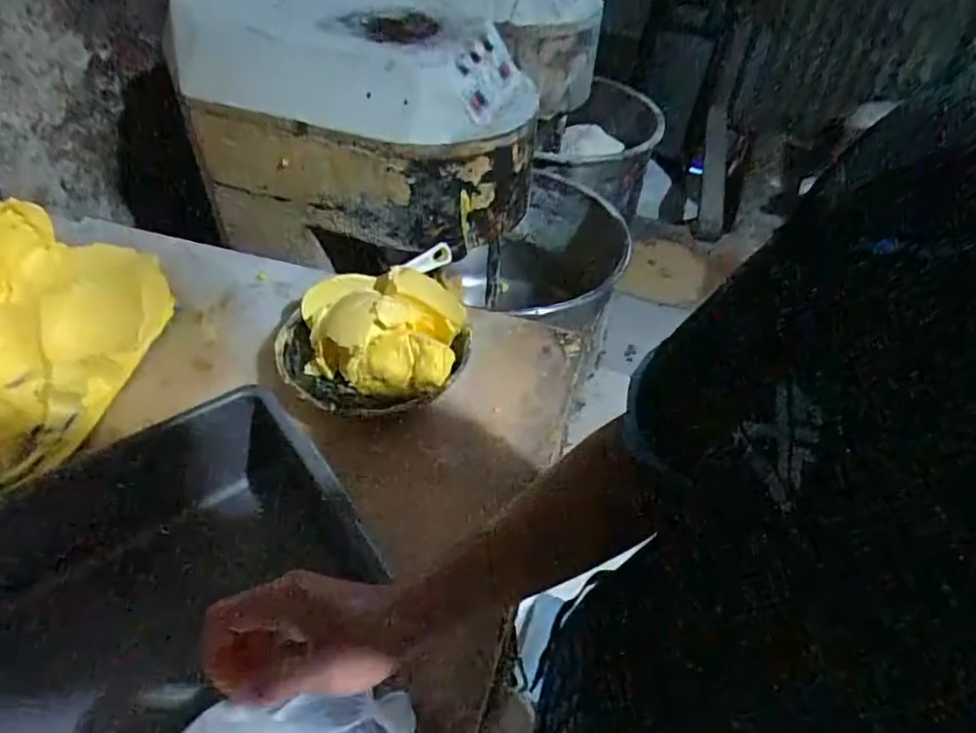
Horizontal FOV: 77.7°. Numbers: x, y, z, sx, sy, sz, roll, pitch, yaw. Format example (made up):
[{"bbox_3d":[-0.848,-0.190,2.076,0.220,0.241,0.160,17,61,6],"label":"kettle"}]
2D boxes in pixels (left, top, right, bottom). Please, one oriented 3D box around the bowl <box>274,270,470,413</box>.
[{"bbox_3d":[-0.155,-0.027,0.788,0.247,0.103,0.211,10,48,7],"label":"bowl"}]

